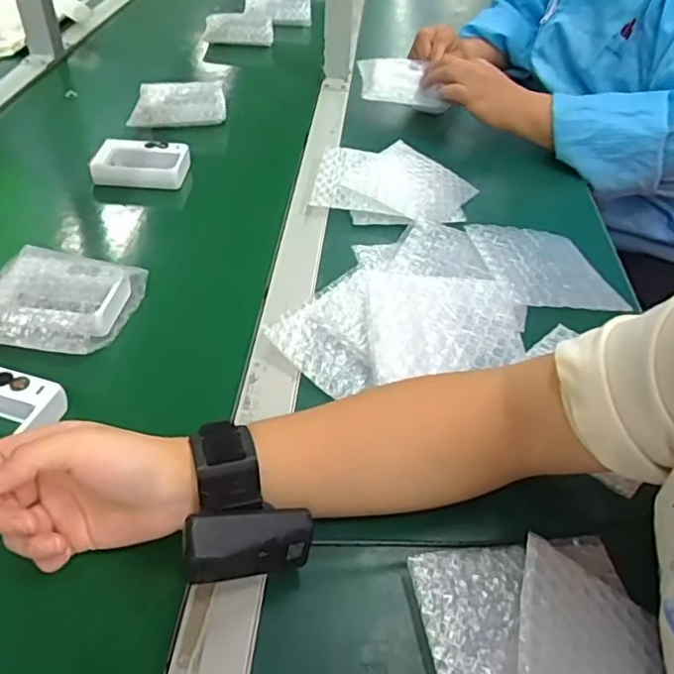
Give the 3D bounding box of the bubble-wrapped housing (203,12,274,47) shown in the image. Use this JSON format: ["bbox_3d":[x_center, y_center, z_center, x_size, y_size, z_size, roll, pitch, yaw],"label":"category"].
[{"bbox_3d":[-0.165,-0.521,1.029,0.112,0.034,0.067,-4,44,-8],"label":"bubble-wrapped housing"}]

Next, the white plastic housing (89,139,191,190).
[{"bbox_3d":[-0.221,-0.197,0.692,0.105,0.028,0.060,1,43,-2],"label":"white plastic housing"}]

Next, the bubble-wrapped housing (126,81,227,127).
[{"bbox_3d":[-0.204,-0.302,0.789,0.121,0.033,0.069,-1,43,-5],"label":"bubble-wrapped housing"}]

